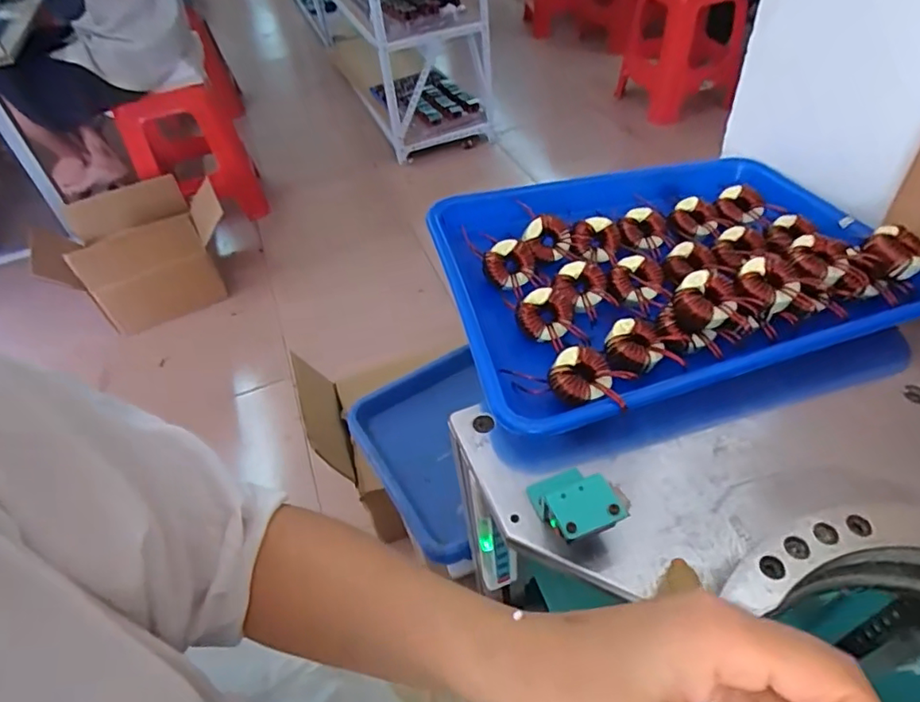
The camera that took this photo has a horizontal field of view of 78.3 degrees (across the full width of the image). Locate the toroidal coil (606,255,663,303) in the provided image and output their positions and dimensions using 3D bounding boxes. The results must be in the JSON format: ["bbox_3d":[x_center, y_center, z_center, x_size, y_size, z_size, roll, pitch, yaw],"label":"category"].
[{"bbox_3d":[0.131,-0.054,0.425,0.039,0.016,0.040,-4,47,4],"label":"toroidal coil"}]

